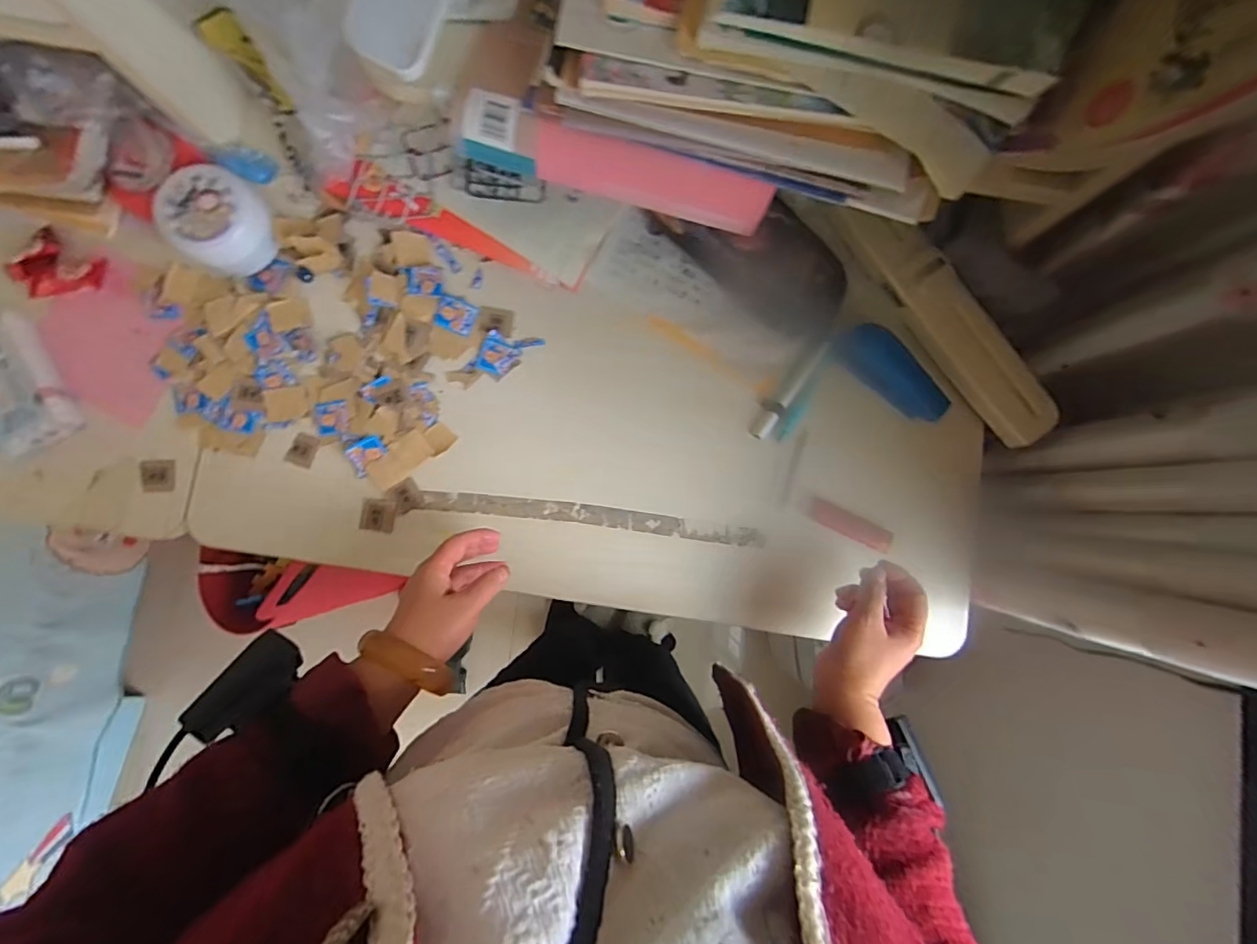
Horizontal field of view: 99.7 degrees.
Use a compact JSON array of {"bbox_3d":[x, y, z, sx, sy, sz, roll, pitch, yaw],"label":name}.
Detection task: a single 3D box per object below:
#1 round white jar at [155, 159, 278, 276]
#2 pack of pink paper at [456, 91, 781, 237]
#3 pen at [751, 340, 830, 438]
[{"bbox_3d":[-0.402,-0.246,0.523,0.081,0.064,0.085,0,85,-2],"label":"round white jar"},{"bbox_3d":[-0.009,-0.249,0.429,0.247,0.054,0.034,14,85,-1],"label":"pack of pink paper"},{"bbox_3d":[0.165,-0.084,0.547,0.022,0.010,0.116,38,97,2],"label":"pen"}]

